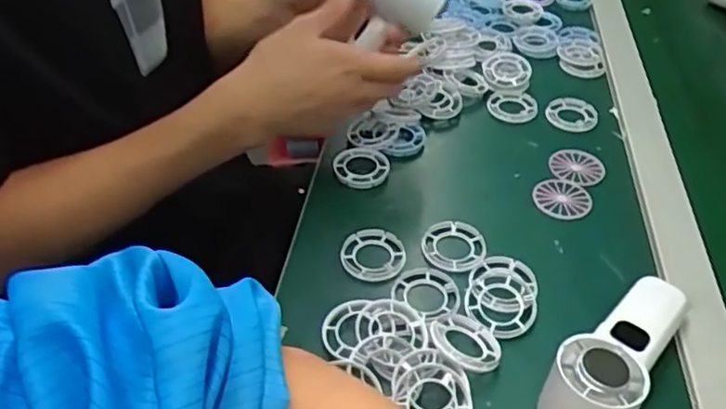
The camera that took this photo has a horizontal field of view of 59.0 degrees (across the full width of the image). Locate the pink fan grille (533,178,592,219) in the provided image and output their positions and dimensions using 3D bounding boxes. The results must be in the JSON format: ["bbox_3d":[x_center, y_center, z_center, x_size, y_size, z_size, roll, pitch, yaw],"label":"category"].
[{"bbox_3d":[0.181,-0.007,0.583,0.050,0.004,0.048,5,43,8],"label":"pink fan grille"}]

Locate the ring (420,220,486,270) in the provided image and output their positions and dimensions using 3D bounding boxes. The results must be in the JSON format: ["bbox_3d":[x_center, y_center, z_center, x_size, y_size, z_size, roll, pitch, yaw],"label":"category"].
[{"bbox_3d":[0.075,0.036,0.531,0.051,0.013,0.048,-1,42,1],"label":"ring"}]

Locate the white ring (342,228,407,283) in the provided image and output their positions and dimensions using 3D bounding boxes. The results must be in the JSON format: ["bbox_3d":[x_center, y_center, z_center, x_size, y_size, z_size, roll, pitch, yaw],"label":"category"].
[{"bbox_3d":[0.009,0.043,0.522,0.052,0.014,0.049,-1,42,1],"label":"white ring"}]

